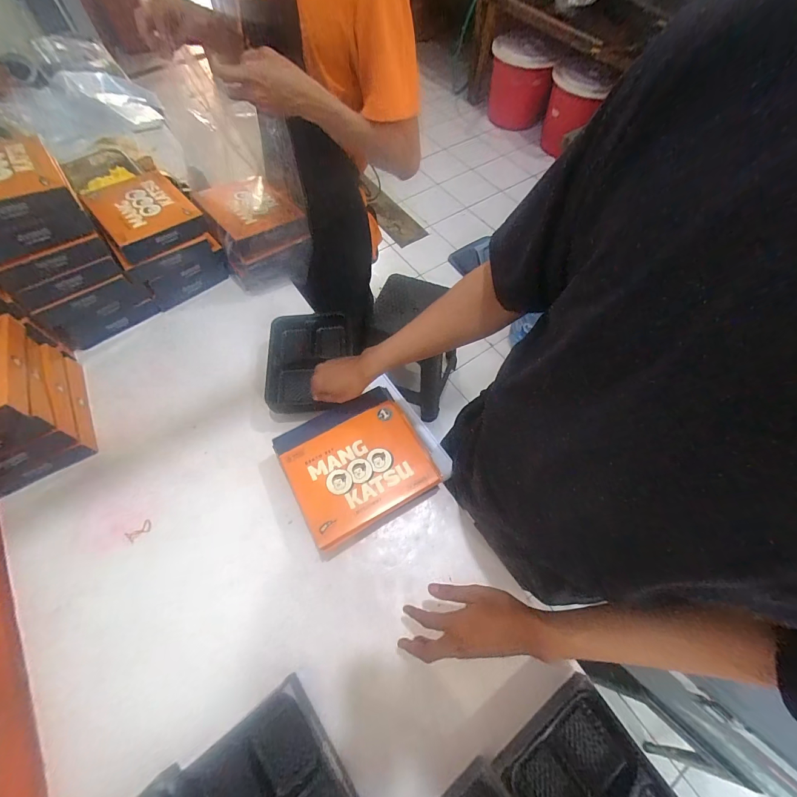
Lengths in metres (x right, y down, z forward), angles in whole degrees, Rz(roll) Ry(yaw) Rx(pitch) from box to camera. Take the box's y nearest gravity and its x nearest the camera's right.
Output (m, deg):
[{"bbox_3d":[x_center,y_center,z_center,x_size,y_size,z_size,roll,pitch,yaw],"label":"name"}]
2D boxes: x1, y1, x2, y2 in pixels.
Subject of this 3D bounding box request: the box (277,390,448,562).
[{"bbox_3d":[-0.068,0.115,0.638,0.236,0.067,0.222,-26,66,-13],"label":"box"}]

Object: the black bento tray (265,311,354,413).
[{"bbox_3d":[-0.185,-0.082,0.760,0.169,0.027,0.227,5,74,-19],"label":"black bento tray"}]

